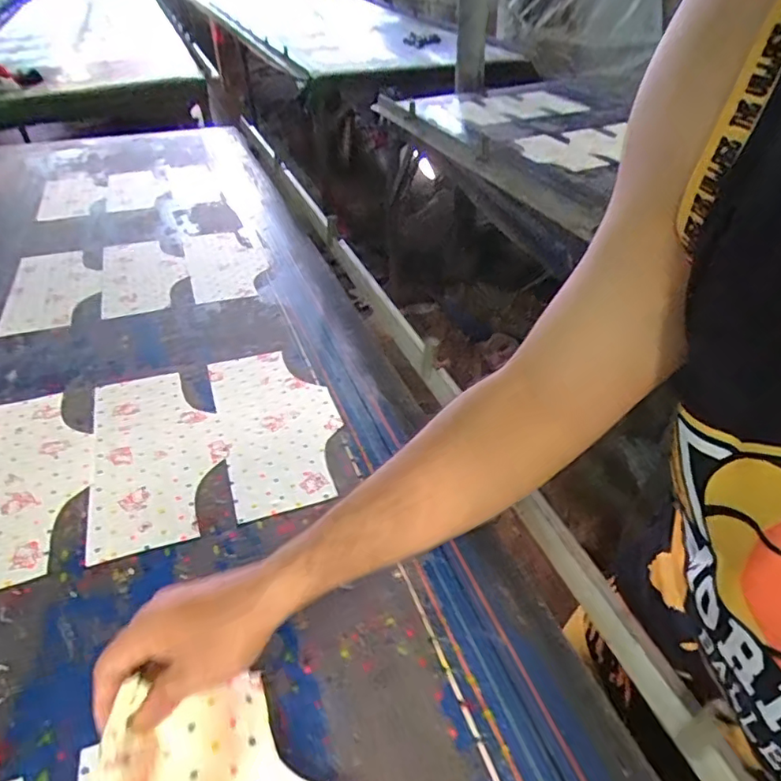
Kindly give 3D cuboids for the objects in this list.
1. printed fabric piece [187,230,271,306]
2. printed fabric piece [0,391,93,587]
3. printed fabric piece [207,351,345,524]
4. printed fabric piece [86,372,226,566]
[{"bbox_3d":[-0.328,-0.260,1.118,0.149,0.014,0.331,-8,34,-19],"label":"printed fabric piece"},{"bbox_3d":[-0.439,0.098,0.656,0.152,0.006,0.315,-15,40,-18],"label":"printed fabric piece"},{"bbox_3d":[-0.148,0.033,0.735,0.148,0.008,0.307,-13,40,-16],"label":"printed fabric piece"},{"bbox_3d":[-0.292,0.067,0.692,0.150,0.005,0.308,-14,40,-17],"label":"printed fabric piece"}]

